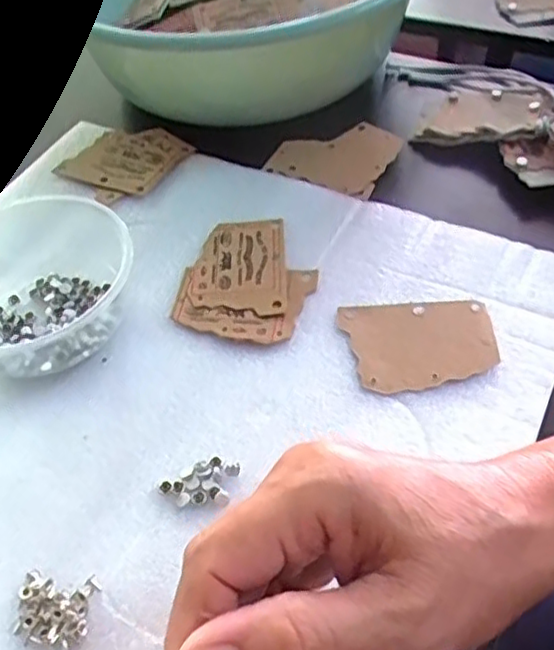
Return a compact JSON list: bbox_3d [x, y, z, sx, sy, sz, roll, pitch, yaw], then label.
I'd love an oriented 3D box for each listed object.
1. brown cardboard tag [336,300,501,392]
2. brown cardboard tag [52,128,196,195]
[{"bbox_3d":[0.073,0.009,0.343,0.076,0.005,0.055,-3,50,4],"label":"brown cardboard tag"},{"bbox_3d":[-0.106,-0.119,0.470,0.073,0.005,0.071,21,55,22],"label":"brown cardboard tag"}]

